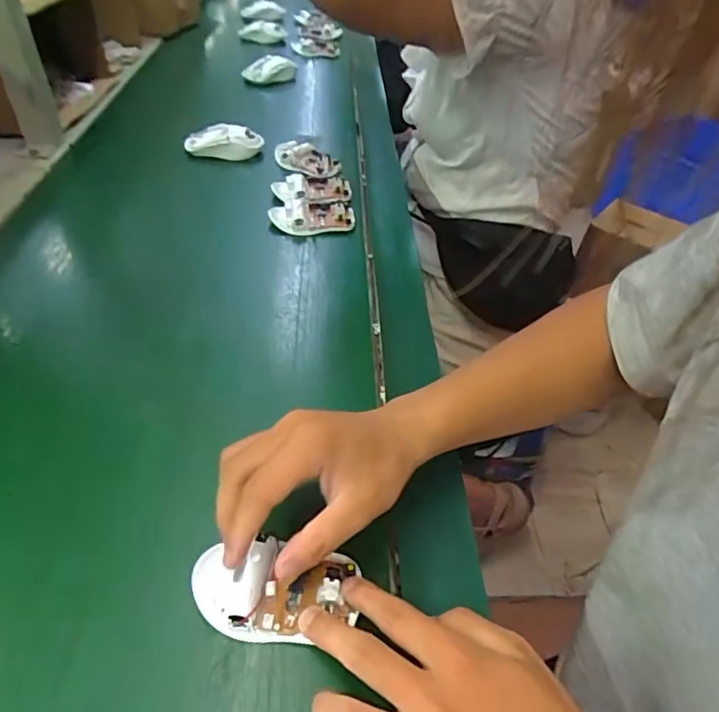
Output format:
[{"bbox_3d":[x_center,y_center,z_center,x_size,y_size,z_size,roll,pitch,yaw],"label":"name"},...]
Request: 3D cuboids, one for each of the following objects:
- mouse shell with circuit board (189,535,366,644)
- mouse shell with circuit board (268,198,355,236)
[{"bbox_3d":[-0.050,0.135,0.310,0.094,0.018,0.054,5,44,-2],"label":"mouse shell with circuit board"},{"bbox_3d":[-0.054,-0.162,0.615,0.098,0.032,0.055,-8,46,-14],"label":"mouse shell with circuit board"}]

